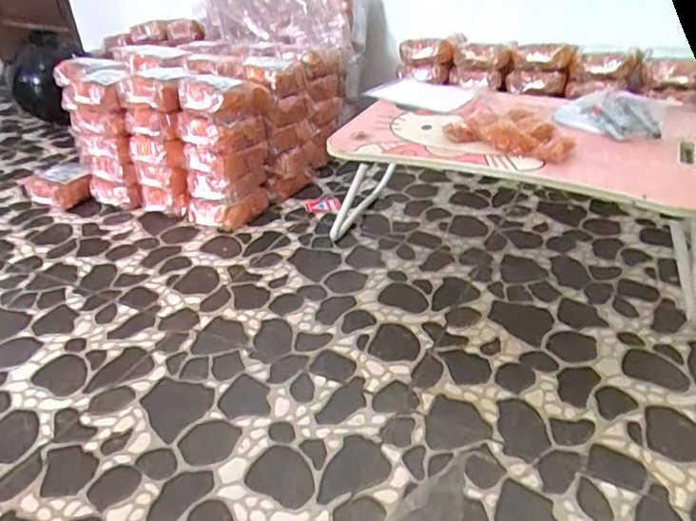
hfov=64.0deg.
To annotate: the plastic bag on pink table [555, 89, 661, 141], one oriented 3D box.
[{"bbox_3d":[0.430,-0.244,0.921,0.172,0.045,0.078,23,43,33],"label":"plastic bag on pink table"}]

